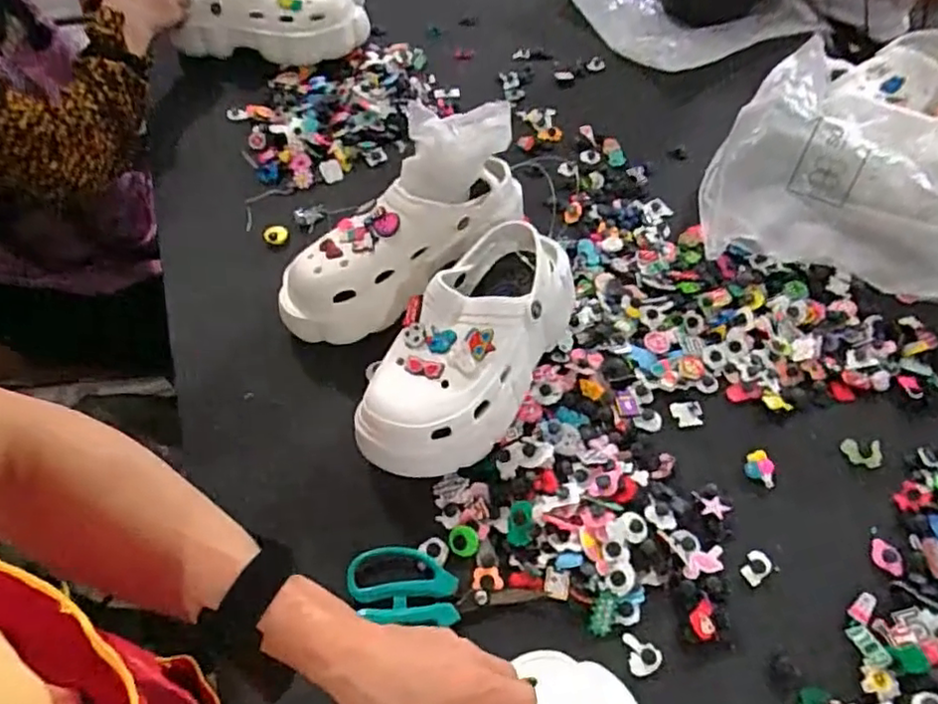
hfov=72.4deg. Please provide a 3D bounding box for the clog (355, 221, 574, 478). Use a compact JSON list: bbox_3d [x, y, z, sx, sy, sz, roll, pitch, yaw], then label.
[{"bbox_3d":[0.006,0.000,0.555,0.110,0.103,0.243,30,60,18],"label":"clog"}]

